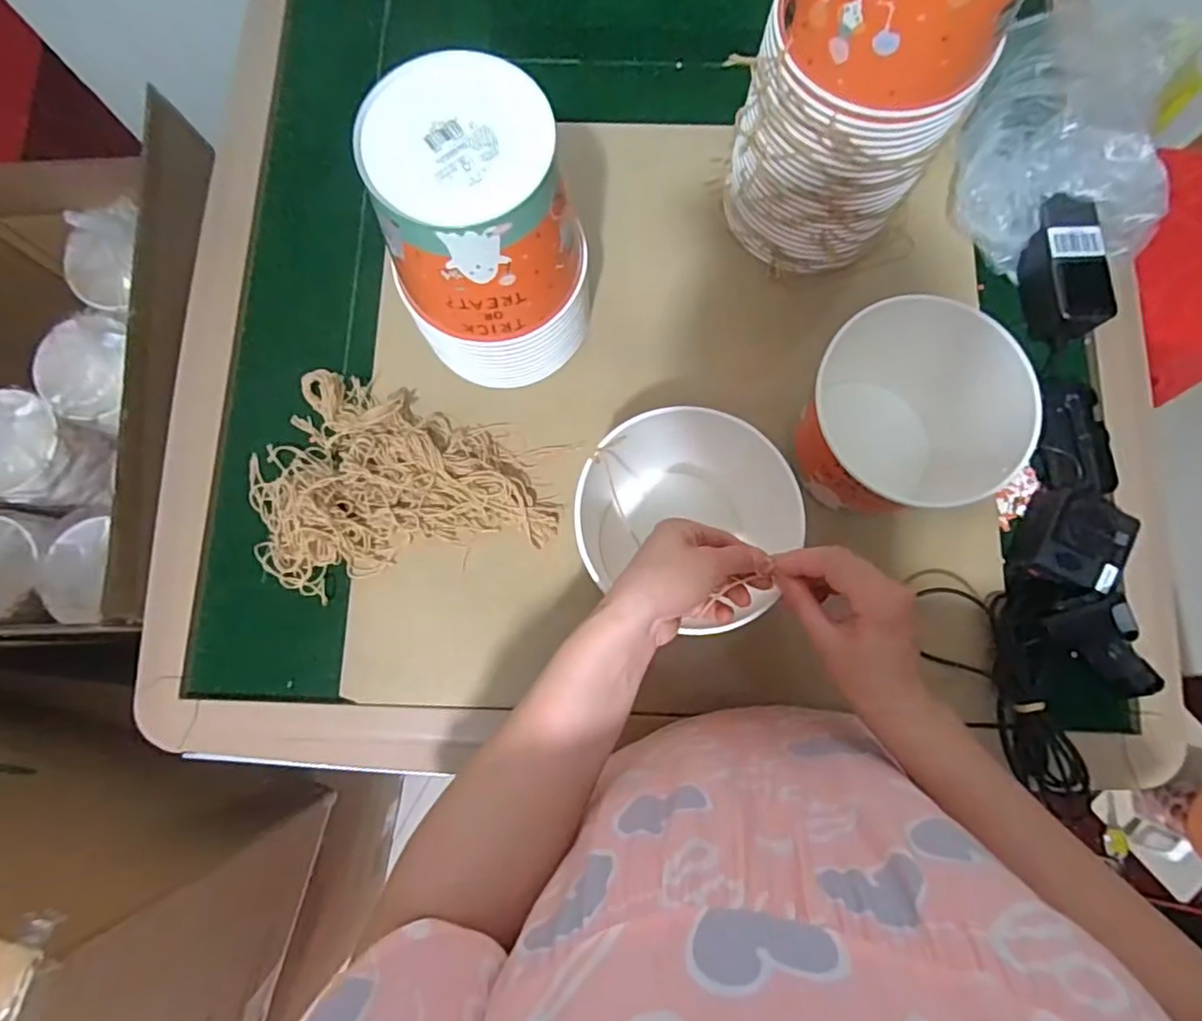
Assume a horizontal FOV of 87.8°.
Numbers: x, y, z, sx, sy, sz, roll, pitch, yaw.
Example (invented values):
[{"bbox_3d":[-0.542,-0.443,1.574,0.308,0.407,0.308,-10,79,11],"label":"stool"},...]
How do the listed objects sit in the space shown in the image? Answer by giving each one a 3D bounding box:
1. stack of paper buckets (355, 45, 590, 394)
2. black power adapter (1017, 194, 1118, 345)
[{"bbox_3d":[-0.086,-0.213,0.514,0.144,0.226,0.141,-11,79,-2],"label":"stack of paper buckets"},{"bbox_3d":[0.455,-0.235,0.613,0.062,0.054,0.134,-7,79,-1],"label":"black power adapter"}]

